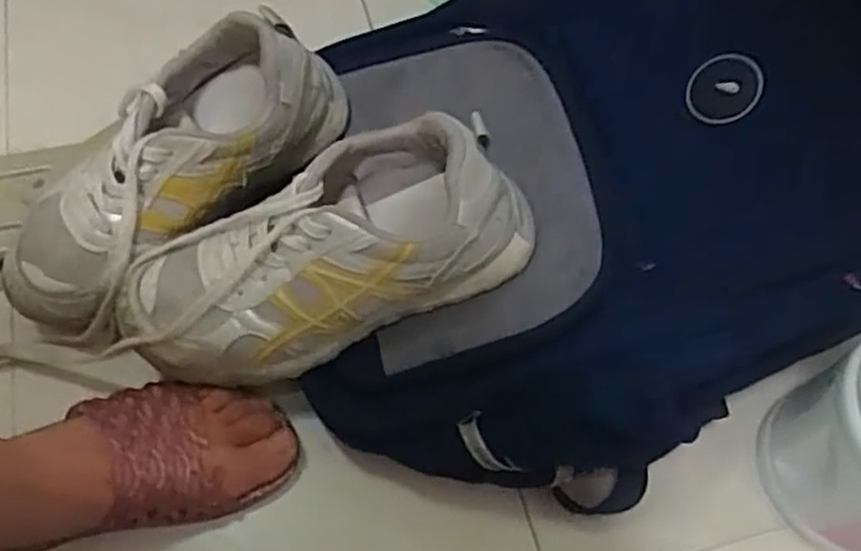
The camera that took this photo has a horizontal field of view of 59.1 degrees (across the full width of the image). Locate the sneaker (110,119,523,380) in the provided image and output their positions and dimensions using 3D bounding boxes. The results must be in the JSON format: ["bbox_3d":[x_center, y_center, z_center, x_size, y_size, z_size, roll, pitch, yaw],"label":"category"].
[{"bbox_3d":[-0.068,-0.013,0.453,0.239,0.090,0.095,-23,63,5],"label":"sneaker"}]

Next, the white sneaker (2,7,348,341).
[{"bbox_3d":[-0.169,-0.062,0.494,0.249,0.096,0.095,-42,69,-2],"label":"white sneaker"}]

